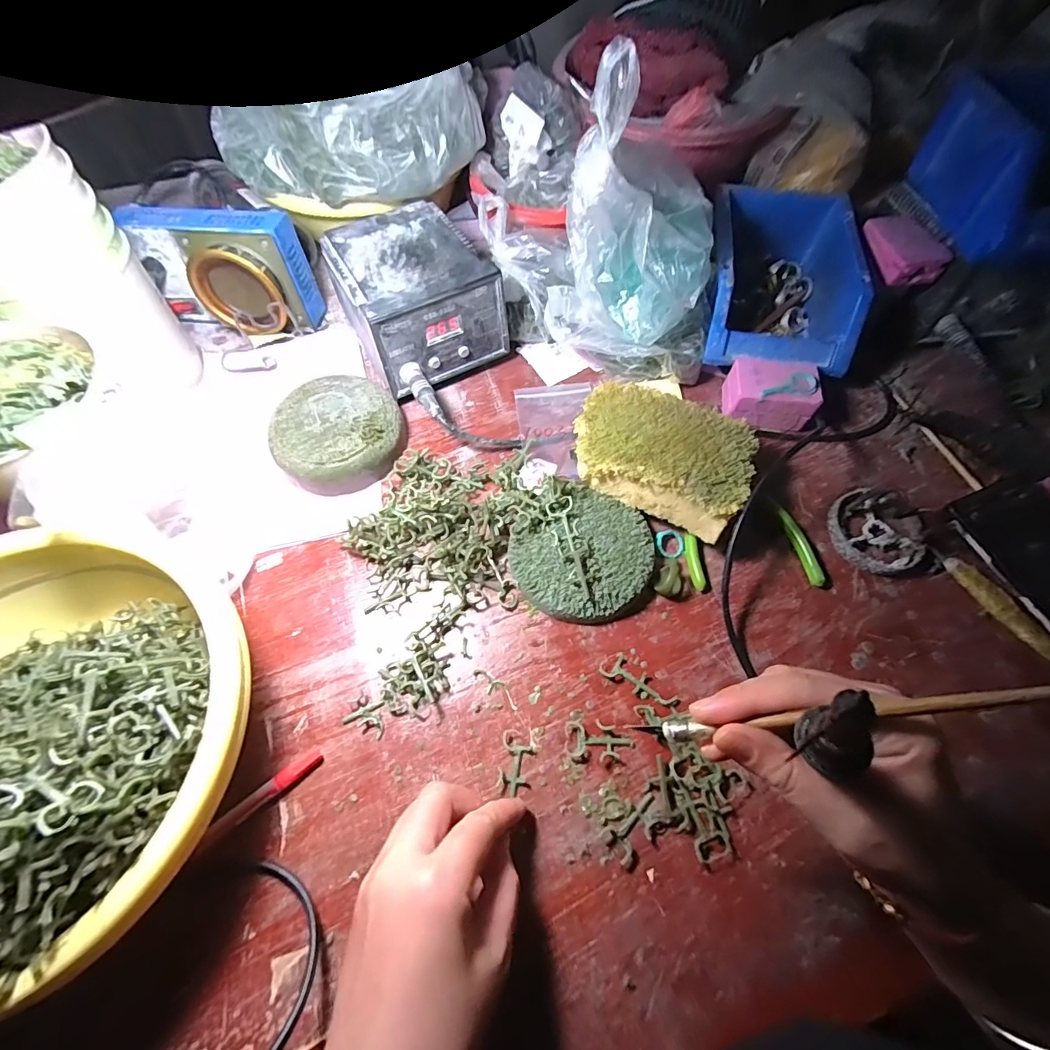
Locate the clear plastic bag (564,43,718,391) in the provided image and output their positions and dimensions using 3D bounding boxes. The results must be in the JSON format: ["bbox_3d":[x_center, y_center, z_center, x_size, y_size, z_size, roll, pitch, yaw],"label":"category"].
[{"bbox_3d":[0.100,-0.234,0.384,0.126,0.187,0.132,9,63,5],"label":"clear plastic bag"}]

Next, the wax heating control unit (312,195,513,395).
[{"bbox_3d":[-0.100,-0.201,0.436,0.119,0.094,0.140,-29,66,-14],"label":"wax heating control unit"}]

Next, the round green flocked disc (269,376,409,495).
[{"bbox_3d":[-0.152,-0.074,0.402,0.100,0.038,0.091,0,63,0],"label":"round green flocked disc"}]

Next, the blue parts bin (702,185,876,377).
[{"bbox_3d":[0.234,-0.242,0.462,0.122,0.079,0.227,8,63,4],"label":"blue parts bin"}]

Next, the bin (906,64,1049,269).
[{"bbox_3d":[0.419,-0.284,0.393,0.135,0.080,0.164,0,64,0],"label":"bin"}]

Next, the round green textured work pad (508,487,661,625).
[{"bbox_3d":[0.047,0.025,0.358,0.100,0.030,0.093,0,63,0],"label":"round green textured work pad"}]

